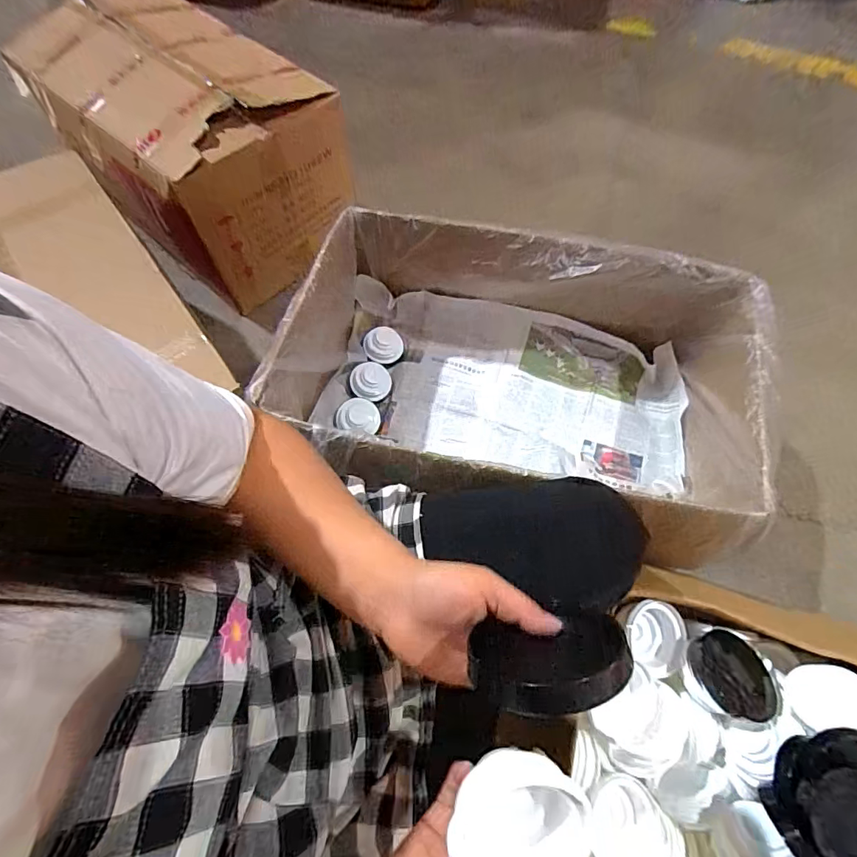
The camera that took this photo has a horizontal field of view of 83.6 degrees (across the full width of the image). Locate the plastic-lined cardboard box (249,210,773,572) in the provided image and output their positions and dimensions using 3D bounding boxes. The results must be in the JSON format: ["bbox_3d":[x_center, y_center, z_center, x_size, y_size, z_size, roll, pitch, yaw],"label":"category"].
[{"bbox_3d":[0.144,-0.077,0.828,0.700,0.275,0.474,17,64,8],"label":"plastic-lined cardboard box"}]

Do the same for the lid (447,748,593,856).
[{"bbox_3d":[0.058,0.234,0.282,0.079,0.037,0.071,12,63,5],"label":"lid"}]

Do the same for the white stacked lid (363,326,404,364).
[{"bbox_3d":[-0.095,-0.175,1.011,0.084,0.013,0.084,4,75,-14],"label":"white stacked lid"}]

